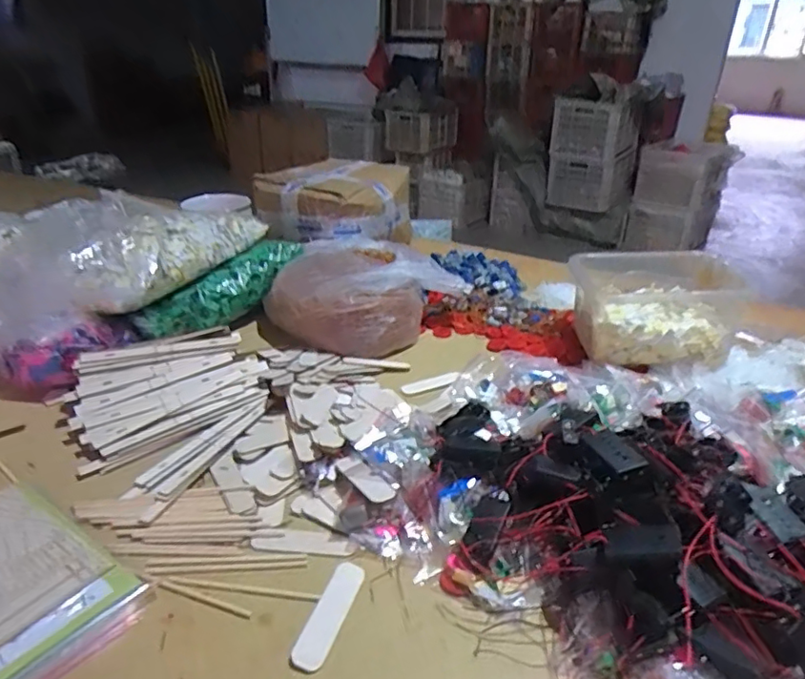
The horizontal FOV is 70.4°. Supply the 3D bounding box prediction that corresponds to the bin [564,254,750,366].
[{"bbox_3d":[0.393,-0.050,0.882,0.228,0.107,0.172,2,28,1],"label":"bin"}]

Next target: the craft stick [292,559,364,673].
[{"bbox_3d":[-0.063,0.239,0.500,0.028,0.004,0.105,17,31,12],"label":"craft stick"}]

